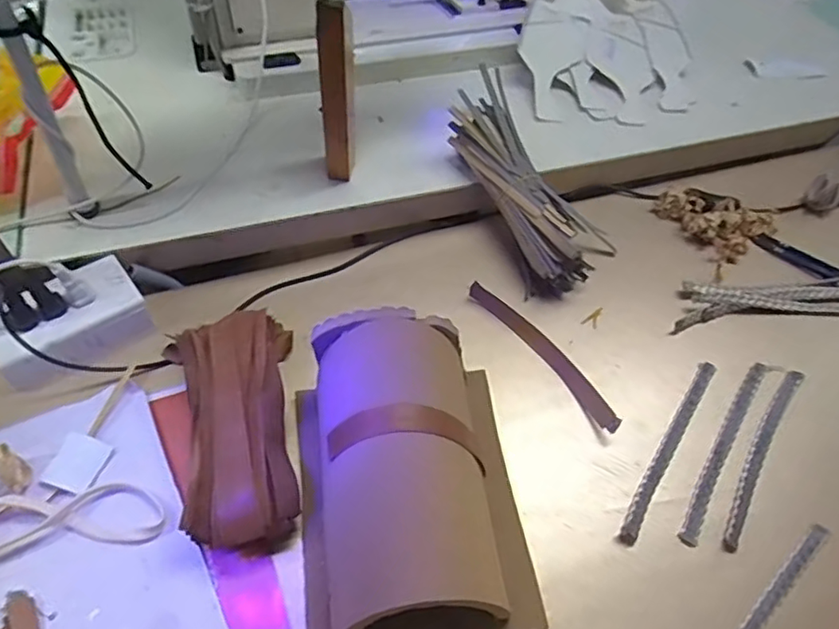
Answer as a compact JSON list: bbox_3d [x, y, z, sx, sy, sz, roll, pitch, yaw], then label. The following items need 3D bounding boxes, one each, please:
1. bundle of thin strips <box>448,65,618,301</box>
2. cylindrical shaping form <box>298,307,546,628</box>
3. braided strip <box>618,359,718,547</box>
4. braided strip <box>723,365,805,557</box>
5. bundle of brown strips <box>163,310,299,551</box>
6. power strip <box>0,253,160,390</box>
[{"bbox_3d":[0.113,-0.138,0.608,0.110,0.065,0.232,-25,78,-22],"label":"bundle of thin strips"},{"bbox_3d":[-0.004,0.110,0.409,0.159,0.107,0.212,-5,54,-8],"label":"cylindrical shaping form"},{"bbox_3d":[0.208,0.109,0.492,0.015,0.010,0.189,31,57,18],"label":"braided strip"},{"bbox_3d":[0.286,0.113,0.492,0.018,0.005,0.192,32,57,18],"label":"braided strip"},{"bbox_3d":[-0.145,0.085,0.461,0.099,0.049,0.190,-10,56,-13],"label":"bundle of brown strips"},{"bbox_3d":[-0.306,0.008,0.516,0.121,0.047,0.082,-34,64,-26],"label":"power strip"}]

